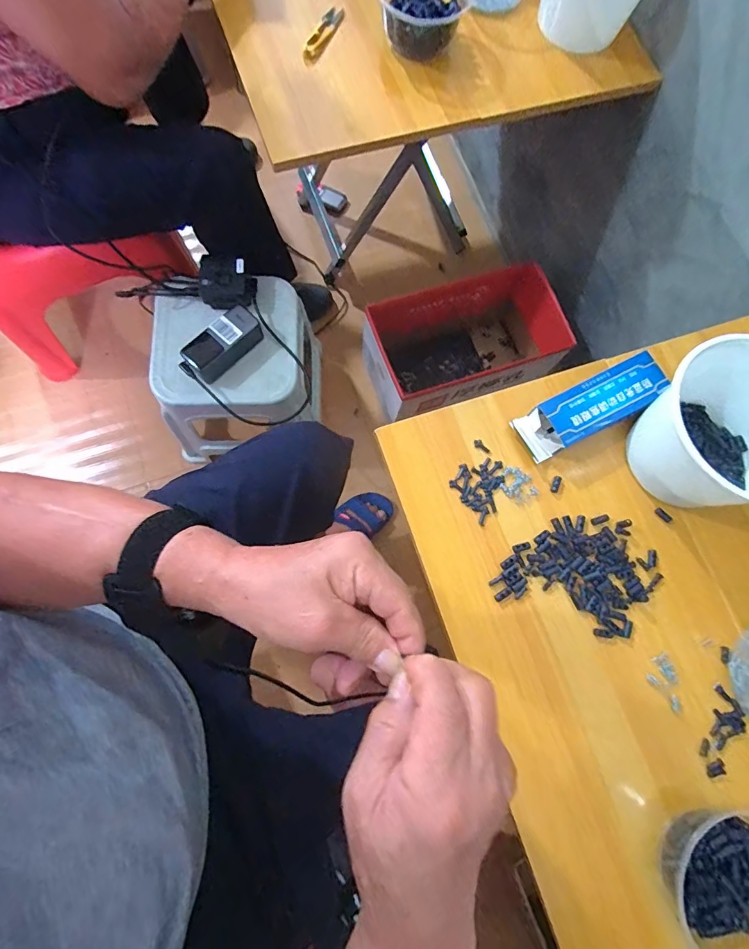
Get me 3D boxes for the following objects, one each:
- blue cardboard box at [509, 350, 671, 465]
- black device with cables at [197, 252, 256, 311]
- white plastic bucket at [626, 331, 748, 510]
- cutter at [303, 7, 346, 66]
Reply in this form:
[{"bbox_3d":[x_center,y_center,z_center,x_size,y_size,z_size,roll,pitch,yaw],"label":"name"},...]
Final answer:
[{"bbox_3d":[0.249,-0.078,0.501,0.176,0.030,0.057,-27,80,-10],"label":"blue cardboard box"},{"bbox_3d":[-0.259,-0.336,0.768,0.099,0.059,0.087,-5,77,-5],"label":"black device with cables"},{"bbox_3d":[0.358,-0.037,0.455,0.138,0.123,0.156,-5,77,-5],"label":"white plastic bucket"},{"bbox_3d":[-0.076,-0.657,0.654,0.021,0.012,0.110,25,76,2],"label":"cutter"}]

